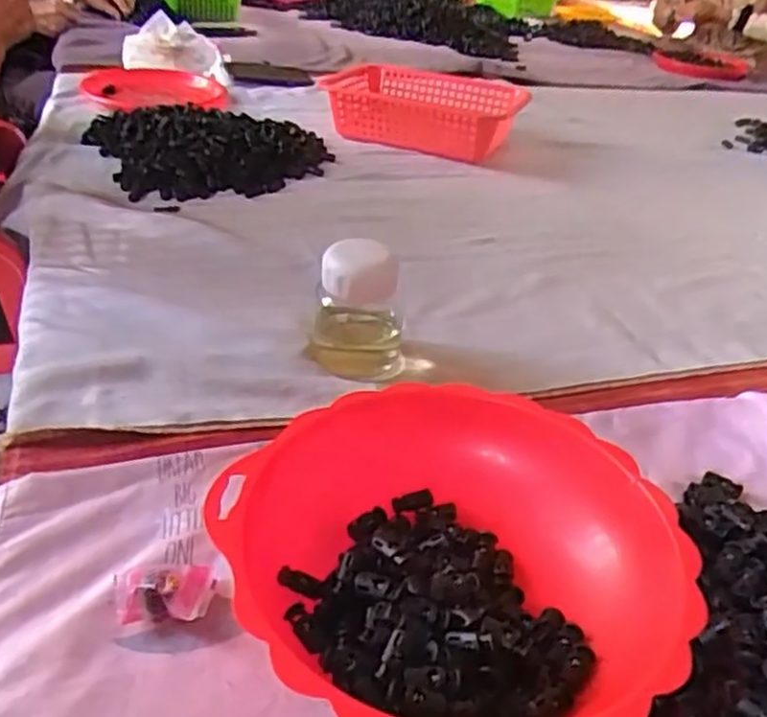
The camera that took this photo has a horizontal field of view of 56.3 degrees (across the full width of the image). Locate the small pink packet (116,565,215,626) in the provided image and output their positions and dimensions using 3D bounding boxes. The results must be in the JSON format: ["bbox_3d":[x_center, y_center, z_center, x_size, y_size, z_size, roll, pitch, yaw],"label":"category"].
[{"bbox_3d":[-0.127,0.135,0.413,0.053,0.023,0.039,2,33,-7],"label":"small pink packet"}]

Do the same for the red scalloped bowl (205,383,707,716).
[{"bbox_3d":[0.039,0.115,0.404,0.234,0.067,0.237,4,33,-3],"label":"red scalloped bowl"}]

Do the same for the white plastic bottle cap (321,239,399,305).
[{"bbox_3d":[-0.023,-0.070,0.583,0.050,0.042,0.058,-13,37,-26],"label":"white plastic bottle cap"}]

